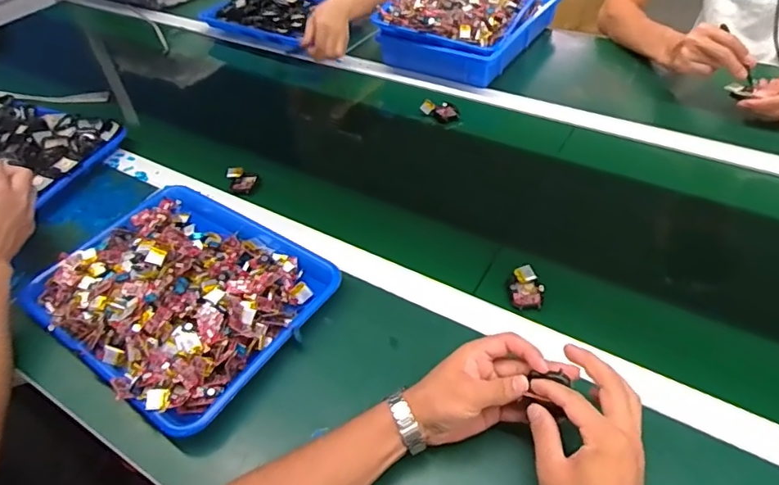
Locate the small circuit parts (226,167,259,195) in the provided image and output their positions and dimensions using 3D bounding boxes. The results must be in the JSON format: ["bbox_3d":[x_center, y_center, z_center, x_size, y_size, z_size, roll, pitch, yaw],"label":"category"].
[{"bbox_3d":[-0.228,-0.097,0.802,0.042,0.023,0.043,-15,46,-9],"label":"small circuit parts"}]

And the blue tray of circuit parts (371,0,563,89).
[{"bbox_3d":[0.158,-0.450,1.028,0.252,0.101,0.322,23,52,26],"label":"blue tray of circuit parts"}]

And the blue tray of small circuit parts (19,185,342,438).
[{"bbox_3d":[-0.253,0.047,0.627,0.332,0.058,0.258,26,53,28],"label":"blue tray of small circuit parts"}]

